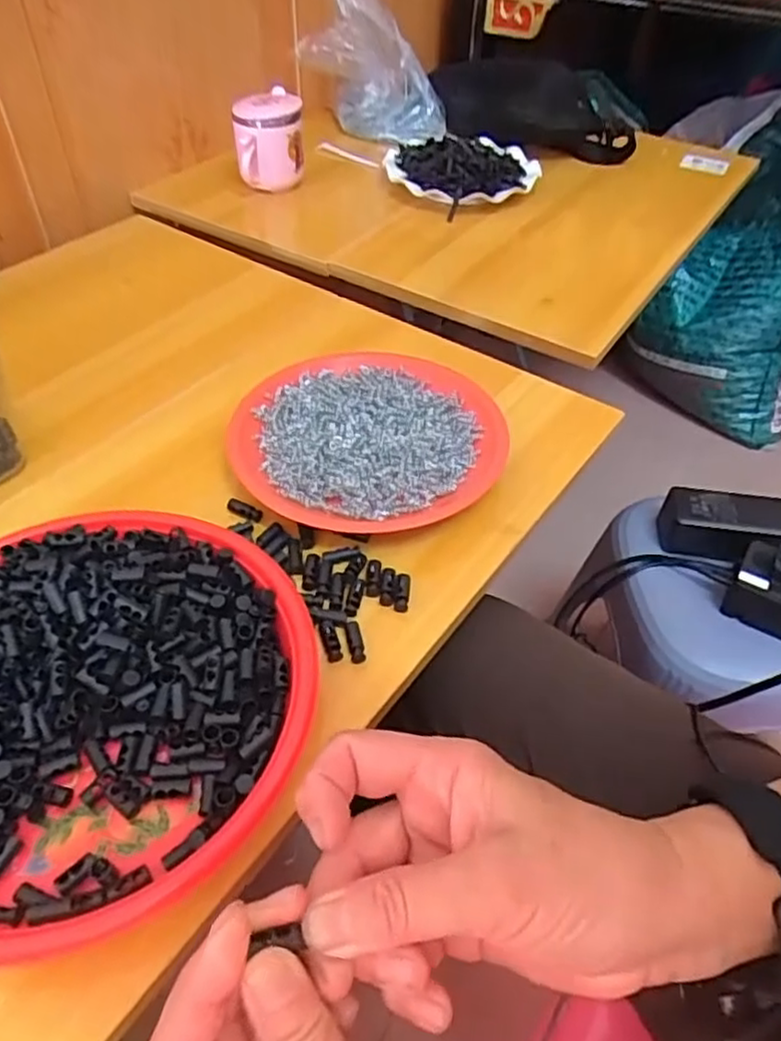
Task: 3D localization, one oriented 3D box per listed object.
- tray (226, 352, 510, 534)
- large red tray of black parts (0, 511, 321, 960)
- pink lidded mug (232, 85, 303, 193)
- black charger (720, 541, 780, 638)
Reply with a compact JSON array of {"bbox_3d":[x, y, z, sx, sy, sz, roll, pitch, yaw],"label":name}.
[{"bbox_3d":[-0.018,-0.060,0.507,0.189,0.026,0.170,-25,52,-22],"label":"tray"},{"bbox_3d":[-0.162,0.089,0.357,0.225,0.042,0.232,11,48,10],"label":"large red tray of black parts"},{"bbox_3d":[-0.143,-0.451,0.825,0.079,0.087,0.073,-7,47,-8],"label":"pink lidded mug"},{"bbox_3d":[0.371,0.062,0.662,0.080,0.052,0.079,28,52,23],"label":"black charger"}]

